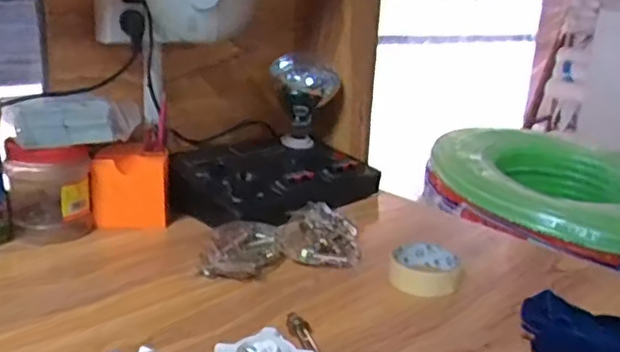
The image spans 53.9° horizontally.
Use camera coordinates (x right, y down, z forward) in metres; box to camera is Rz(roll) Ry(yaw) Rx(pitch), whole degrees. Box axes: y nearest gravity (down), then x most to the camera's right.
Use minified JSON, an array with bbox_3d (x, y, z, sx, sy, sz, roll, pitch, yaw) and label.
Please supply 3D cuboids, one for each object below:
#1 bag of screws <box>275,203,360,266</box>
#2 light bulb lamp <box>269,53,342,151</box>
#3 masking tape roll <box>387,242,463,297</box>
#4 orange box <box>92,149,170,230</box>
[{"bbox_3d":[0.012,0.073,0.787,0.101,0.038,0.118,3,17,0],"label":"bag of screws"},{"bbox_3d":[-0.009,-0.132,1.058,0.111,0.141,0.112,2,17,-3],"label":"light bulb lamp"},{"bbox_3d":[0.136,0.110,0.724,0.079,0.028,0.087,8,18,16],"label":"masking tape roll"},{"bbox_3d":[-0.243,0.020,0.838,0.099,0.099,0.063,0,18,-10],"label":"orange box"}]

